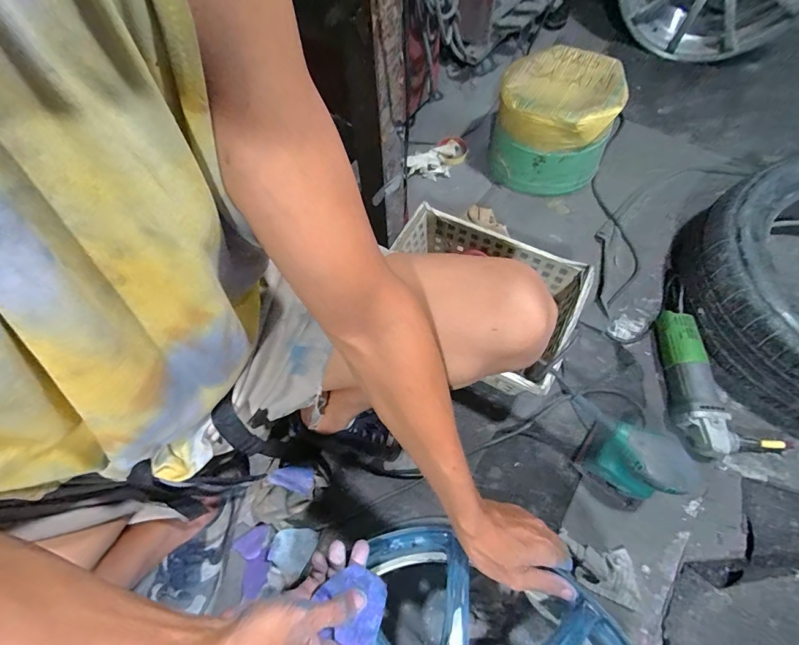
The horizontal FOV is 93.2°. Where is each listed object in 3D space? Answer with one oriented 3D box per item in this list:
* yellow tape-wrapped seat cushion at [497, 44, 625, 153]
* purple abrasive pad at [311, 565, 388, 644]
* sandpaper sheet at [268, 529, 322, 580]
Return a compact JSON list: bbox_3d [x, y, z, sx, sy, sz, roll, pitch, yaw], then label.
[{"bbox_3d":[0.331,-0.466,0.786,0.235,0.075,0.221,19,66,13],"label":"yellow tape-wrapped seat cushion"},{"bbox_3d":[-0.043,0.260,0.351,0.059,0.006,0.056,19,42,8],"label":"purple abrasive pad"},{"bbox_3d":[-0.165,0.347,0.583,0.065,0.004,0.067,24,69,20],"label":"sandpaper sheet"}]

